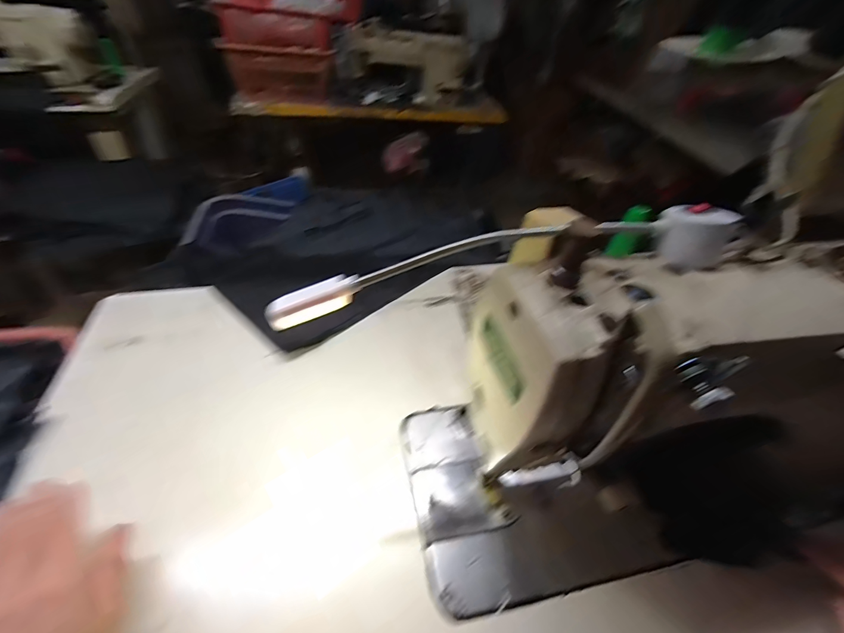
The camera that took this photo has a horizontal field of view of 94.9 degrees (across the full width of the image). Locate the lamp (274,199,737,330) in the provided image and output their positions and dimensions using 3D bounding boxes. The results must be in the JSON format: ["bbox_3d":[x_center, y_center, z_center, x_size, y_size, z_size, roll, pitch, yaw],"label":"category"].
[{"bbox_3d":[0.046,-0.031,0.233,0.272,0.031,0.033,-10,42,1],"label":"lamp"}]

